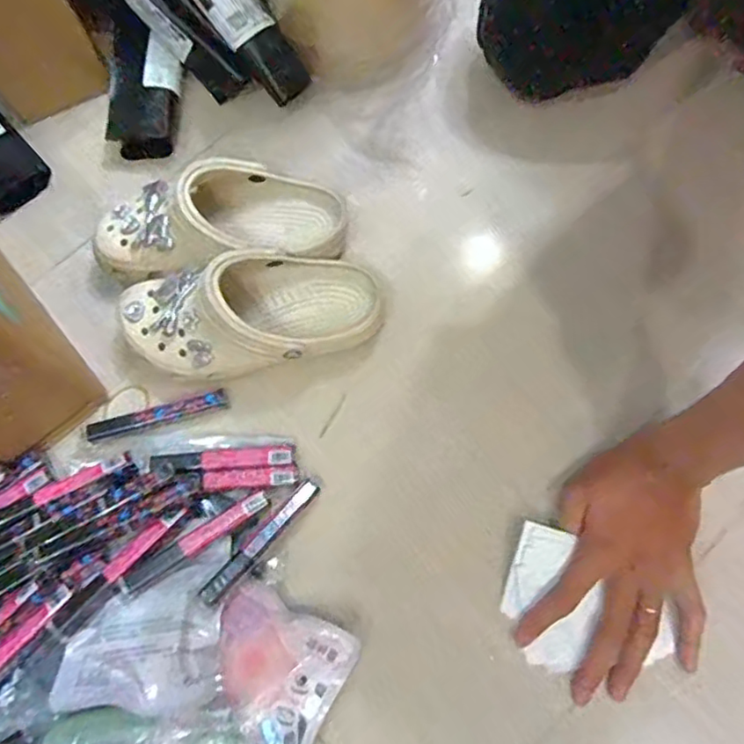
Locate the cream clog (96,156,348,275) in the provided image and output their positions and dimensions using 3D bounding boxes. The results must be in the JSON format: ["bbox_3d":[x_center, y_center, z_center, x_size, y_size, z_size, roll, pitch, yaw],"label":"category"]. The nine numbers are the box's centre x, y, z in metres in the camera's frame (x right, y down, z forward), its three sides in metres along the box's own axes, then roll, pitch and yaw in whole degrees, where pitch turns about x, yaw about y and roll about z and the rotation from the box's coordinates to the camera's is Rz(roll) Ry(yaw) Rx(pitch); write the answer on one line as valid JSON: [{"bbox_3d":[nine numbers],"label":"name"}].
[{"bbox_3d":[-0.139,-0.142,0.573,0.224,0.082,0.102,-8,71,0],"label":"cream clog"}]

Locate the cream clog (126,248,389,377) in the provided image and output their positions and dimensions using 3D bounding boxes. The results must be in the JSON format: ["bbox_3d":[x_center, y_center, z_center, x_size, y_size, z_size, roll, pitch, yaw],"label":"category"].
[{"bbox_3d":[-0.104,-0.052,0.542,0.222,0.078,0.101,-7,71,0],"label":"cream clog"}]

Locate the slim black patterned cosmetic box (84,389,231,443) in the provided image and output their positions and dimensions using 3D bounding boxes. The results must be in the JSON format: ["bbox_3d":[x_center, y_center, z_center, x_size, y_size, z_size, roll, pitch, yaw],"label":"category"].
[{"bbox_3d":[-0.189,0.038,0.545,0.121,0.020,0.015,-16,71,-3],"label":"slim black patterned cosmetic box"}]

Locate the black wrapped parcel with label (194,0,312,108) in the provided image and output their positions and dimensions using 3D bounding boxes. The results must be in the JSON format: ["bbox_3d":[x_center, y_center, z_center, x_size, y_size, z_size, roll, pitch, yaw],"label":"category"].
[{"bbox_3d":[-0.140,-0.359,0.604,0.053,0.039,0.204,-47,112,-13],"label":"black wrapped parcel with label"}]

